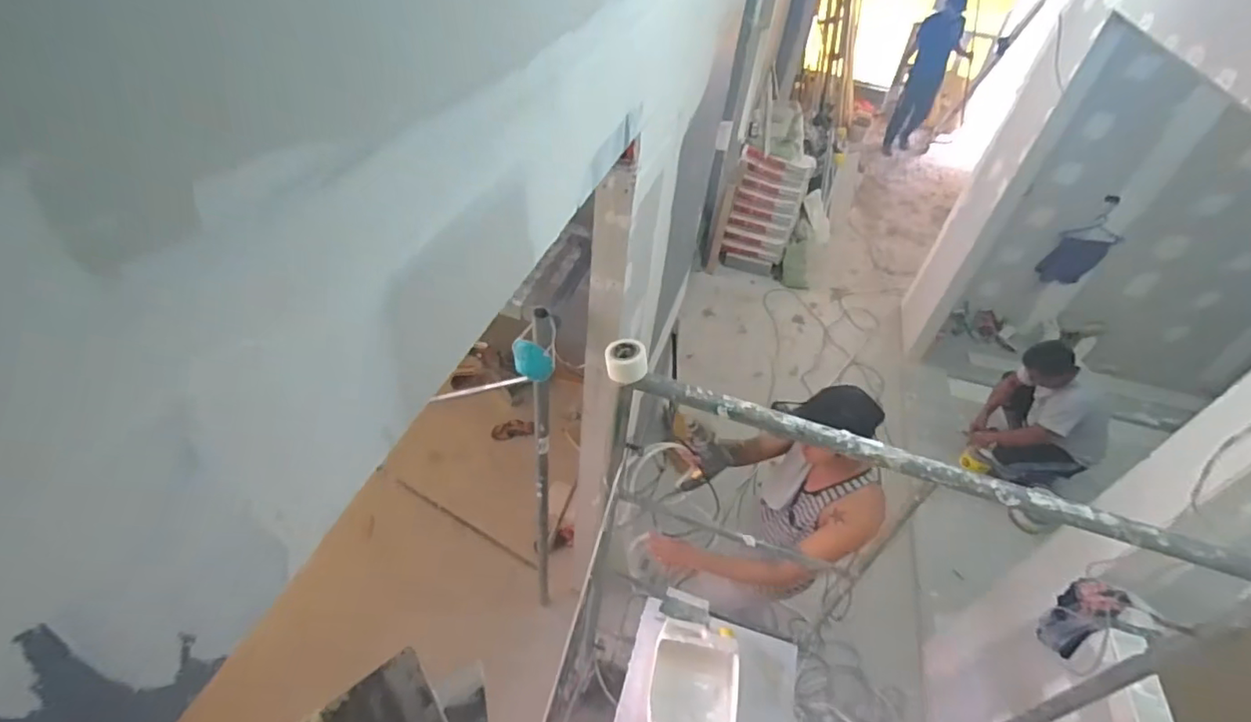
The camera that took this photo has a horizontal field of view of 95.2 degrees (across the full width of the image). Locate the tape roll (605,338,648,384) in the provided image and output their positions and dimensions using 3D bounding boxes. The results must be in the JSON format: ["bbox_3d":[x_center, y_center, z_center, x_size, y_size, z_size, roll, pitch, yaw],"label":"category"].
[{"bbox_3d":[0.002,-0.001,1.129,0.082,0.051,0.080,4,43,-4],"label":"tape roll"}]

